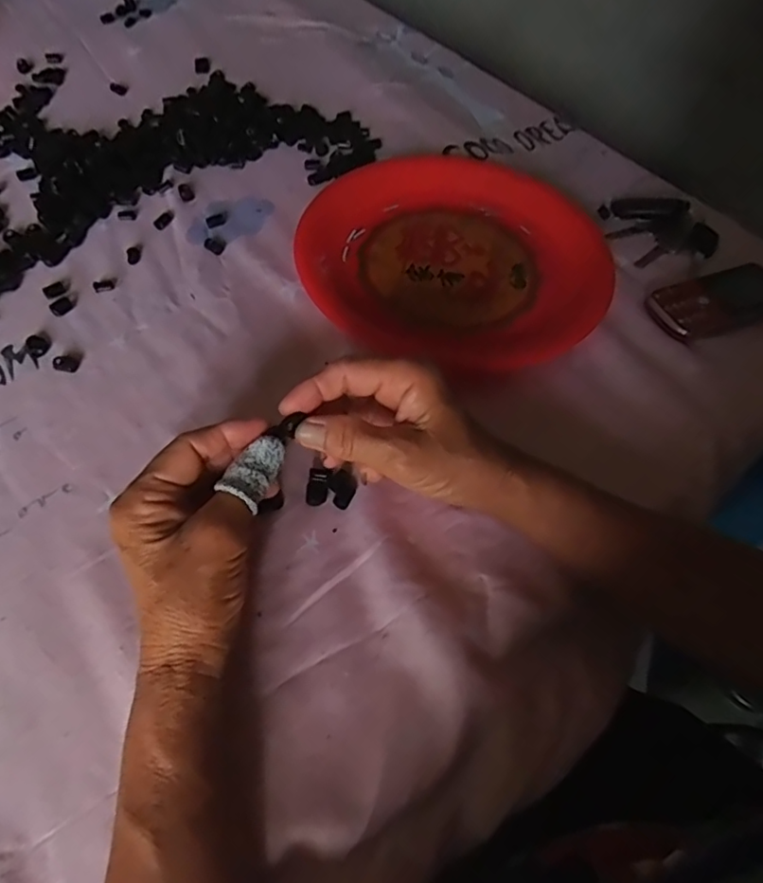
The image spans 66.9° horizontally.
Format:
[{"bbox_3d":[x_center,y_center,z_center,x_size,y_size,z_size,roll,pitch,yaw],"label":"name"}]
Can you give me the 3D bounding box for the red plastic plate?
[{"bbox_3d":[0.067,-0.167,0.503,0.259,0.024,0.254,17,57,7],"label":"red plastic plate"}]

